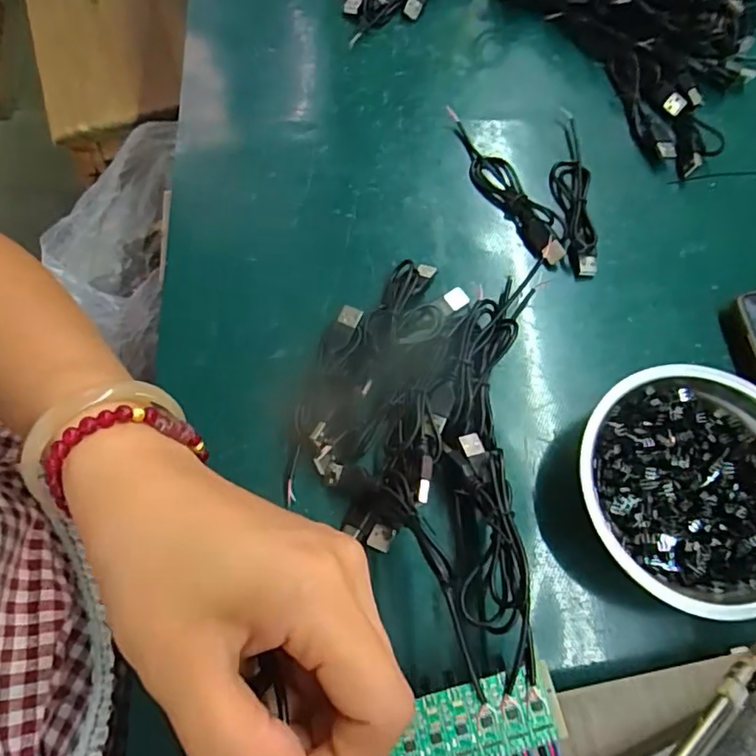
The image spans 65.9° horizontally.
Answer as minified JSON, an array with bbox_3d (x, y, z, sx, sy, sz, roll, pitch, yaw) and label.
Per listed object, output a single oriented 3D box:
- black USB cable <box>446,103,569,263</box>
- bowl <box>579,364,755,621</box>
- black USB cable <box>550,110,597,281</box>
[{"bbox_3d":[0.086,-0.134,0.402,0.025,0.013,0.135,-30,73,-12],"label":"black USB cable"},{"bbox_3d":[0.170,0.057,0.313,0.115,0.042,0.117,0,69,-1],"label":"bowl"},{"bbox_3d":[0.136,-0.131,0.406,0.024,0.011,0.133,2,69,-1],"label":"black USB cable"}]

